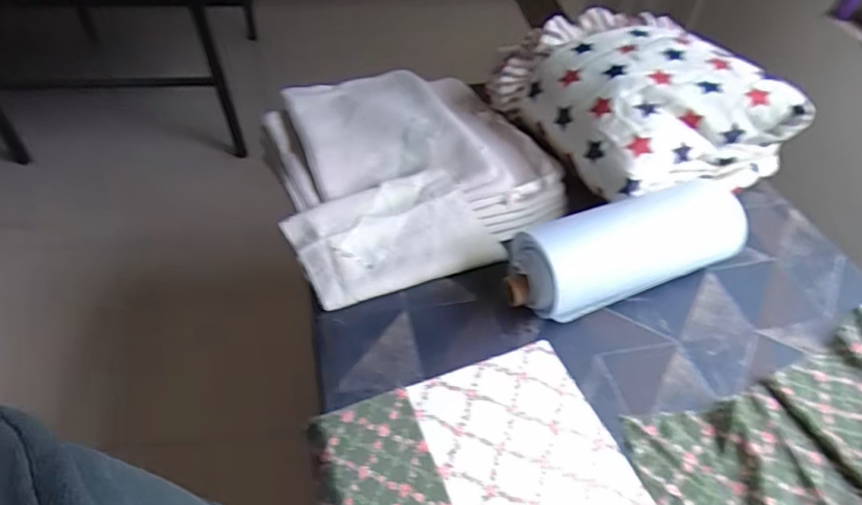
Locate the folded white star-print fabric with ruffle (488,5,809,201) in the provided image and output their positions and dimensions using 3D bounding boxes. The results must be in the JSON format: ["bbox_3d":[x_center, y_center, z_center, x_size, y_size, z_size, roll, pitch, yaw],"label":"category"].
[{"bbox_3d":[0.379,-0.279,1.034,0.368,0.178,0.393,-17,48,-17],"label":"folded white star-print fabric with ruffle"}]

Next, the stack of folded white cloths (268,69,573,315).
[{"bbox_3d":[-0.062,-0.192,1.042,0.476,0.073,0.604,-16,48,-16],"label":"stack of folded white cloths"}]

